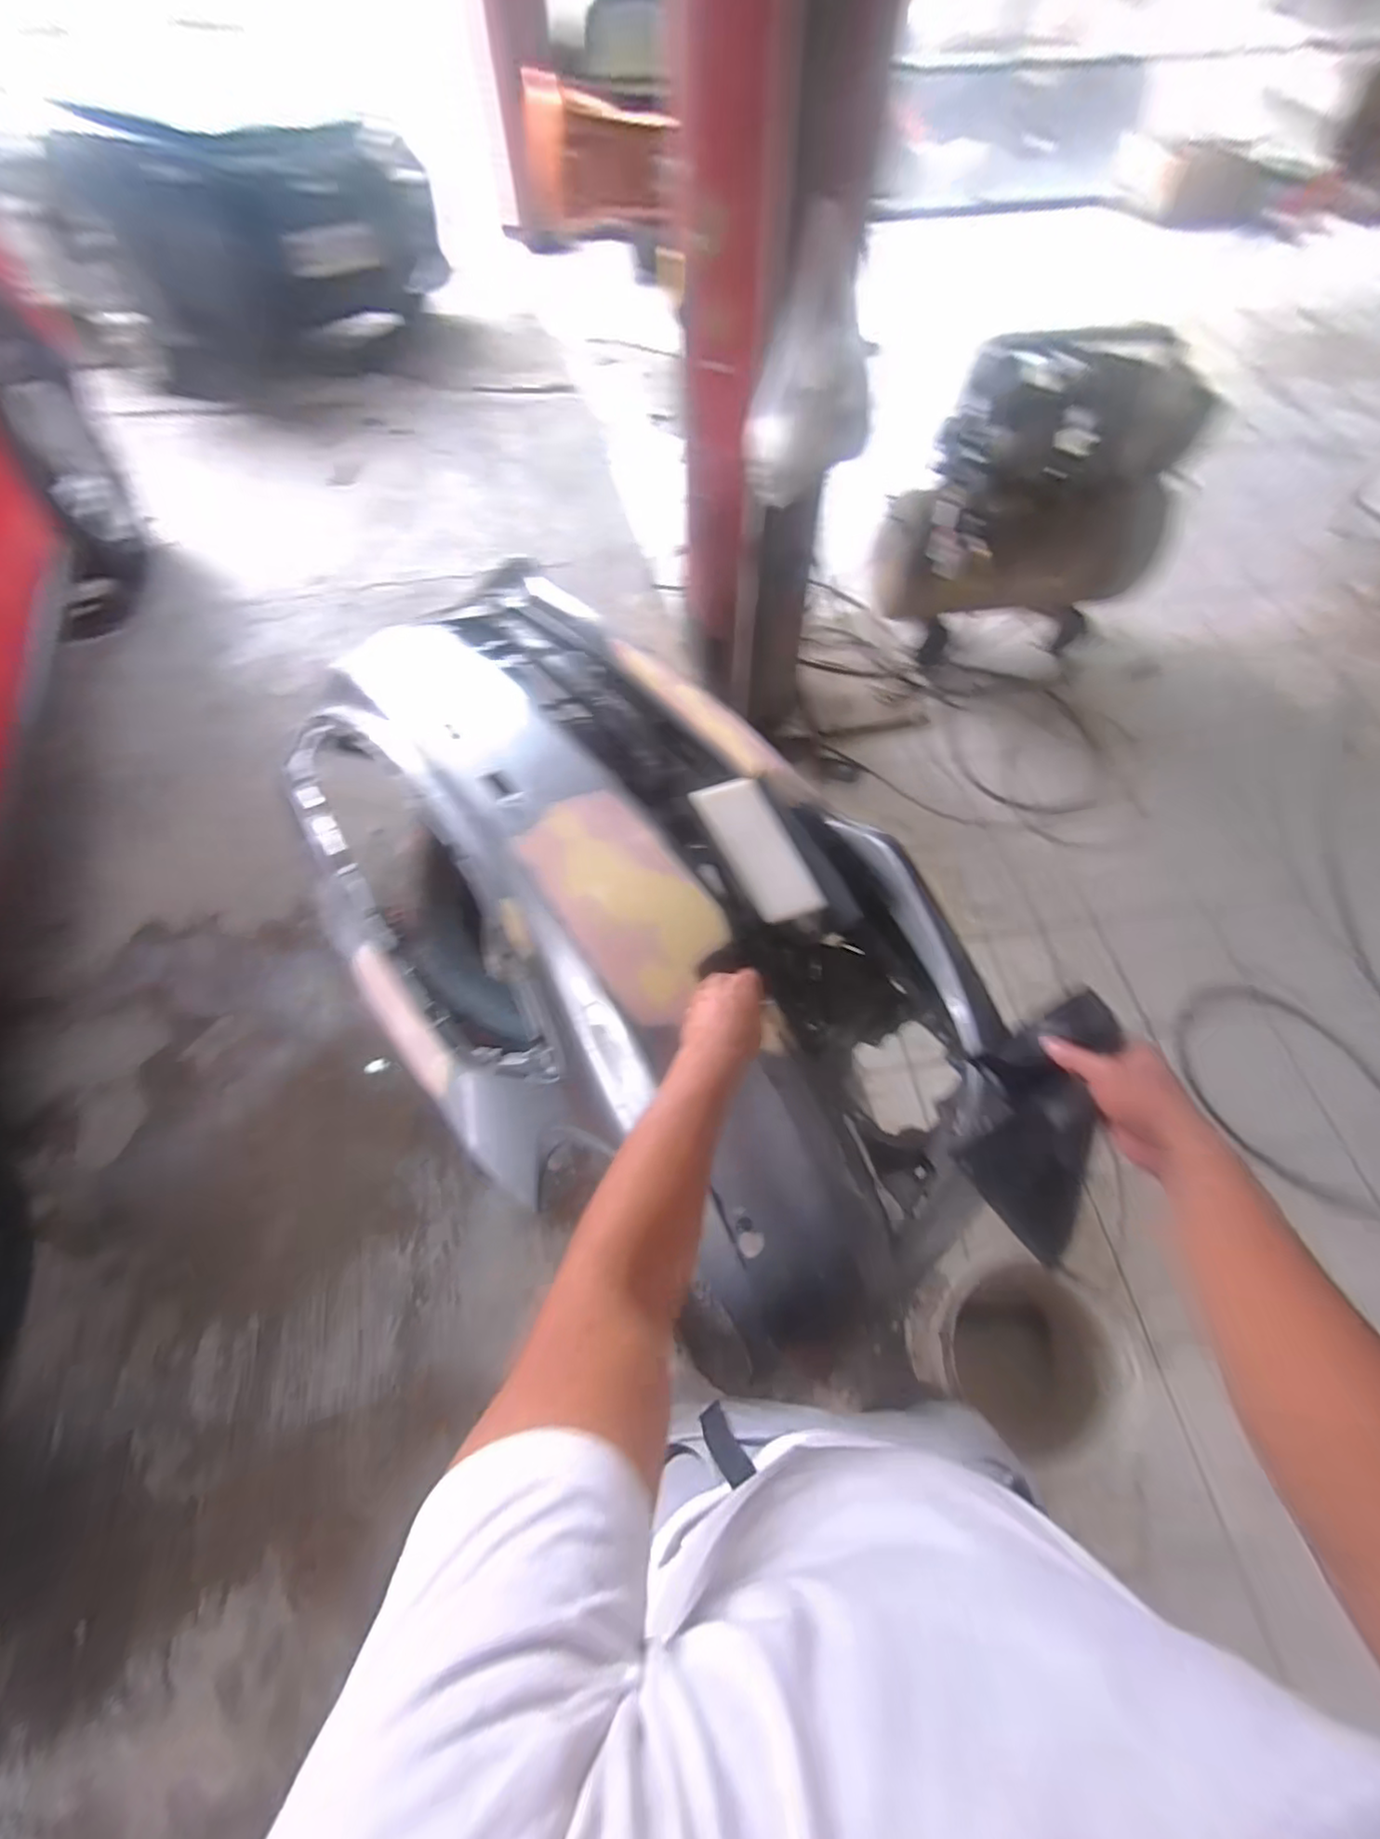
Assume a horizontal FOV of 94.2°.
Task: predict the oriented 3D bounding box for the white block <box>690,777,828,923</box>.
[{"bbox_3d":[0.079,-0.088,0.757,0.089,0.023,0.207,-18,63,-11],"label":"white block"}]

